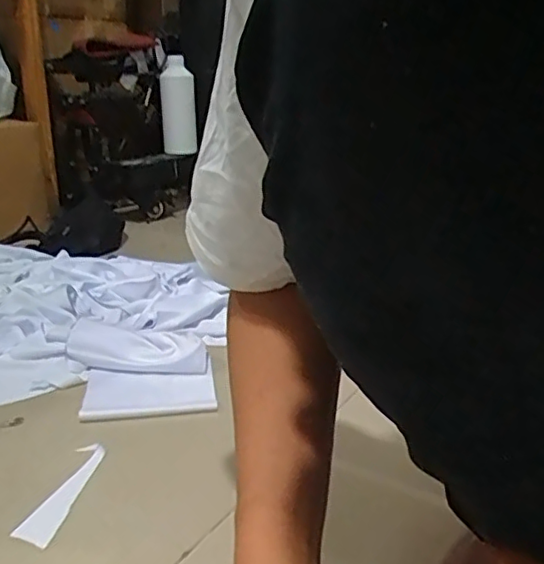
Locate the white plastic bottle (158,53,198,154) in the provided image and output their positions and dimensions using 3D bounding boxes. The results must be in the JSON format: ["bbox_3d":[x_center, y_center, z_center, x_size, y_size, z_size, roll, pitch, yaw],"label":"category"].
[{"bbox_3d":[-0.241,-0.450,1.545,0.087,0.233,0.080,-2,20,-5],"label":"white plastic bottle"}]

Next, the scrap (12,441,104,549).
[{"bbox_3d":[-0.188,0.190,0.551,0.031,0.008,0.126,4,21,10],"label":"scrap"}]

